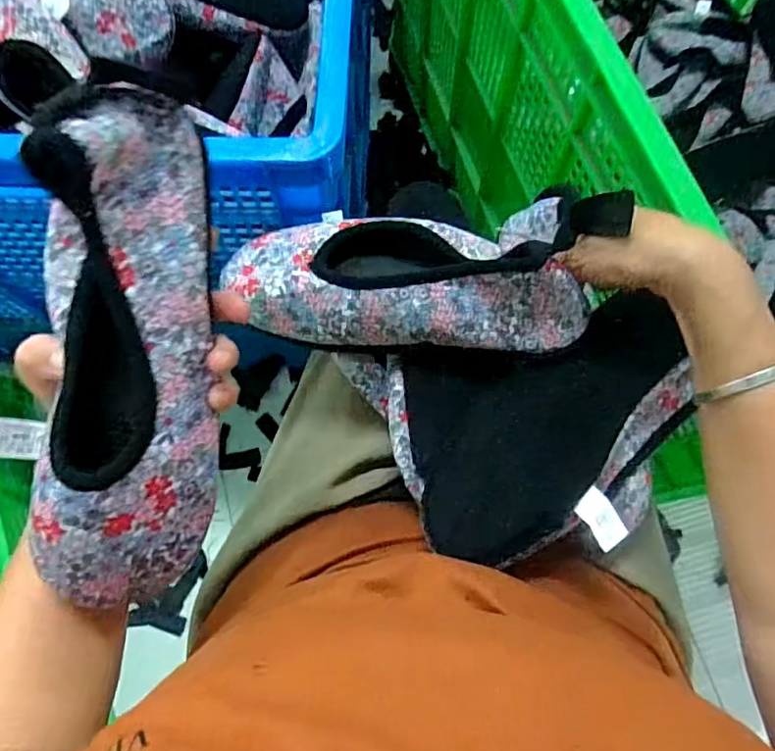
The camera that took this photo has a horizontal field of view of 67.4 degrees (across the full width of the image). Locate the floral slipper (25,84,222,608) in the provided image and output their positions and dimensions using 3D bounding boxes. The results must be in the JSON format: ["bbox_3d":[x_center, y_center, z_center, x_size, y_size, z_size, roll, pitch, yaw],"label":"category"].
[{"bbox_3d":[-0.130,-0.004,0.284,0.074,0.061,0.253,5,101,3],"label":"floral slipper"}]

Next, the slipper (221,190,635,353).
[{"bbox_3d":[0.013,-0.069,0.400,0.260,0.070,0.091,2,71,17],"label":"slipper"}]

